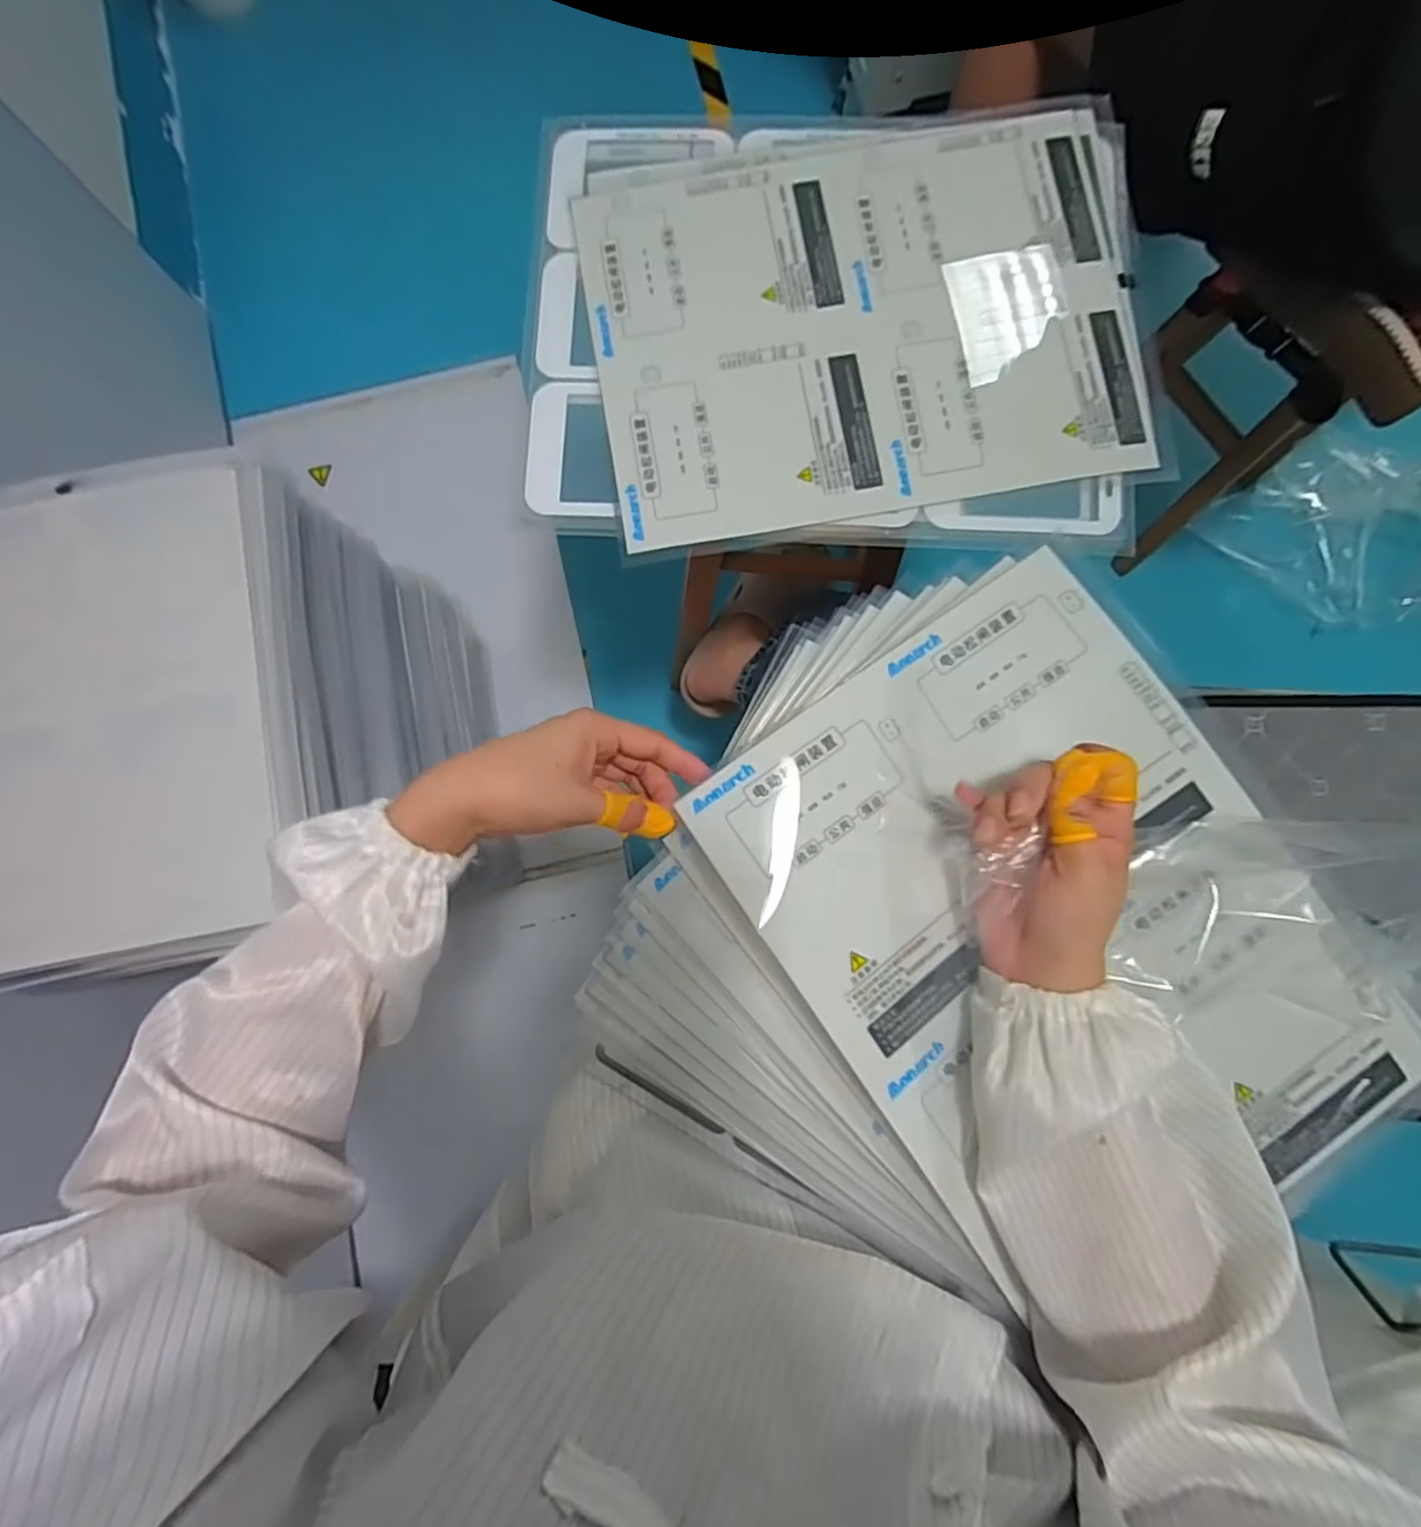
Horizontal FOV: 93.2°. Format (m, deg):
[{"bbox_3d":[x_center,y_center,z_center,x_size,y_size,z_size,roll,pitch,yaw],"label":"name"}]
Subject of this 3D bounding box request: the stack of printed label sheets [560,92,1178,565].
[{"bbox_3d":[0.112,-0.311,0.471,0.391,0.020,0.290,-9,82,-2],"label":"stack of printed label sheets"}]

